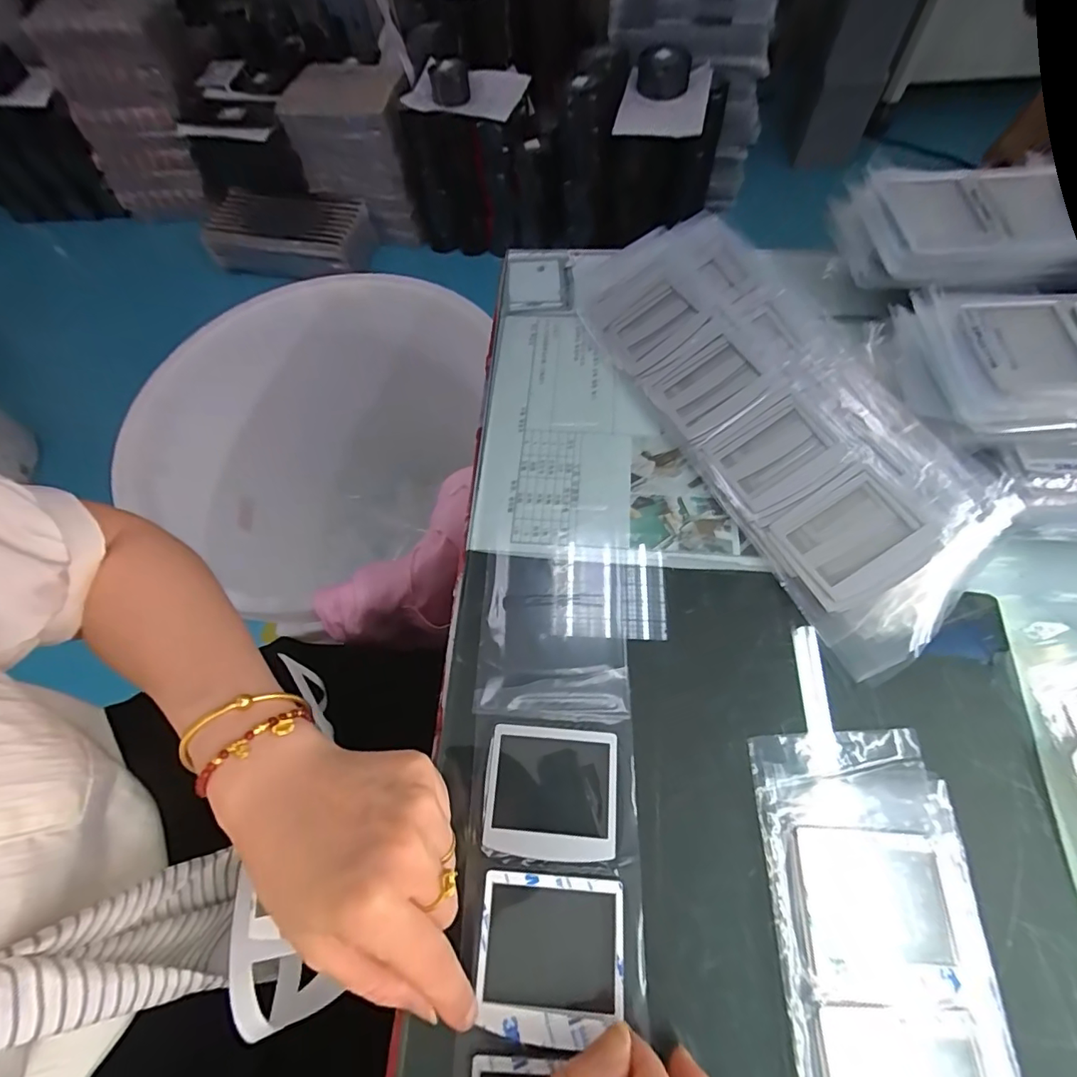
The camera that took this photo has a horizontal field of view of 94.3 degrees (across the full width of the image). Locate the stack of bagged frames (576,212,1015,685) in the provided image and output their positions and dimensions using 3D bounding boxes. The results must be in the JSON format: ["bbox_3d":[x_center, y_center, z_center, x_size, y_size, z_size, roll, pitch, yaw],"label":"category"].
[{"bbox_3d":[0.155,-0.097,0.345,0.128,0.022,0.349,-31,65,7],"label":"stack of bagged frames"}]

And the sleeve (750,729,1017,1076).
[{"bbox_3d":[0.153,0.254,0.192,0.086,0.007,0.330,1,64,4],"label":"sleeve"}]

